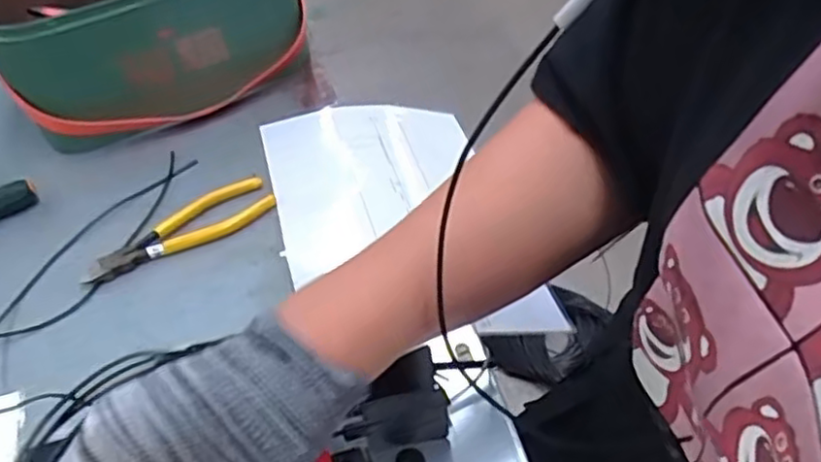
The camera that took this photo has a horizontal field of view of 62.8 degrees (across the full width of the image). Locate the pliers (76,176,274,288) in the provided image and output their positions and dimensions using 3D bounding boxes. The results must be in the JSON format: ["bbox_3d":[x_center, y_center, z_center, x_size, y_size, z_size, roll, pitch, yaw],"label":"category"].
[{"bbox_3d":[-0.193,0.002,0.565,0.161,0.012,0.048,-33,51,-23],"label":"pliers"}]

